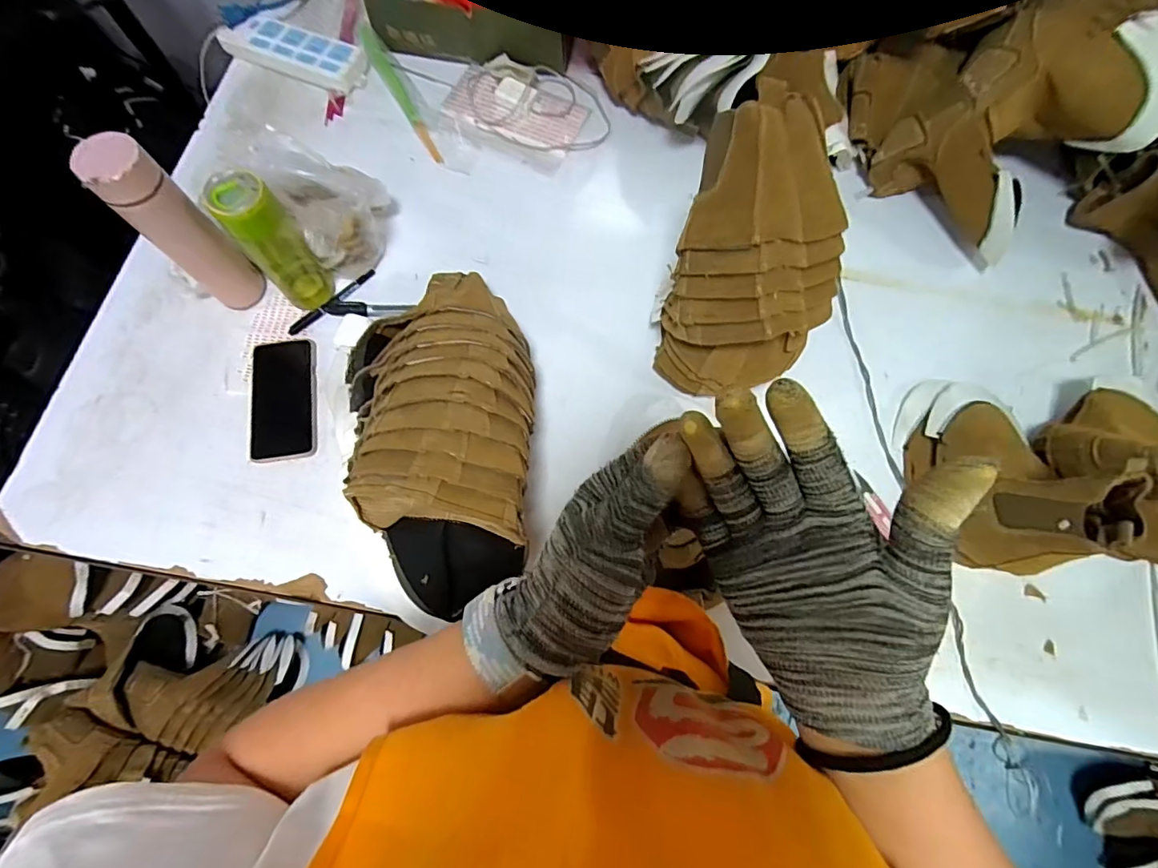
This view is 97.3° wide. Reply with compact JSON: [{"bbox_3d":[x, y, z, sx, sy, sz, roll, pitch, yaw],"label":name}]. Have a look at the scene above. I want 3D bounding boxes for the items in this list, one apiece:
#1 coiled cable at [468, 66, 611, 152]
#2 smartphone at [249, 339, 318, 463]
[{"bbox_3d":[-0.066,-0.530,0.821,0.231,0.027,0.150,4,72,0],"label":"coiled cable"},{"bbox_3d":[-0.386,-0.046,0.668,0.083,0.011,0.165,-7,72,-4],"label":"smartphone"}]

